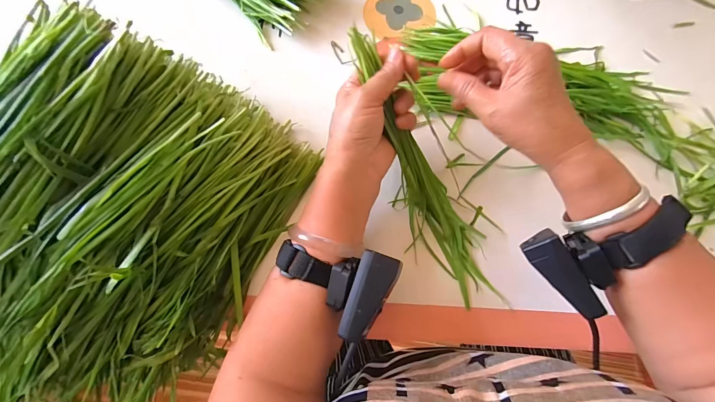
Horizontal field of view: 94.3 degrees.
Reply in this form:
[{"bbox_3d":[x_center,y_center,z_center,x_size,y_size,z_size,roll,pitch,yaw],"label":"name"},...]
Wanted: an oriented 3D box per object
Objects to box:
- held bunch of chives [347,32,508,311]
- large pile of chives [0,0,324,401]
[{"bbox_3d":[0.059,-0.030,0.331,0.058,0.054,0.274,-29,101,-12],"label":"held bunch of chives"},{"bbox_3d":[-0.222,0.008,0.268,0.274,0.123,0.293,19,72,5],"label":"large pile of chives"}]

